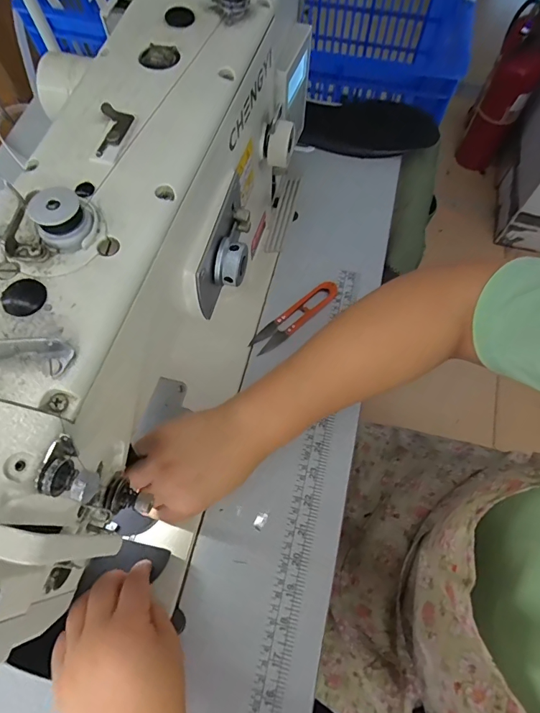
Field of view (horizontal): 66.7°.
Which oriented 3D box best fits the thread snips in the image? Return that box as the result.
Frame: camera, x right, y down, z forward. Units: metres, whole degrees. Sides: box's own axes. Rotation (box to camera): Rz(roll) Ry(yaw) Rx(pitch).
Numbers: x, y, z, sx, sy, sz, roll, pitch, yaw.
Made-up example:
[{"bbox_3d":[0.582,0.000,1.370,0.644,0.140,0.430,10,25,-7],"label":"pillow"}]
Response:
[{"bbox_3d":[0.029,-0.045,0.458,0.118,0.011,0.027,-38,72,-15],"label":"thread snips"}]

